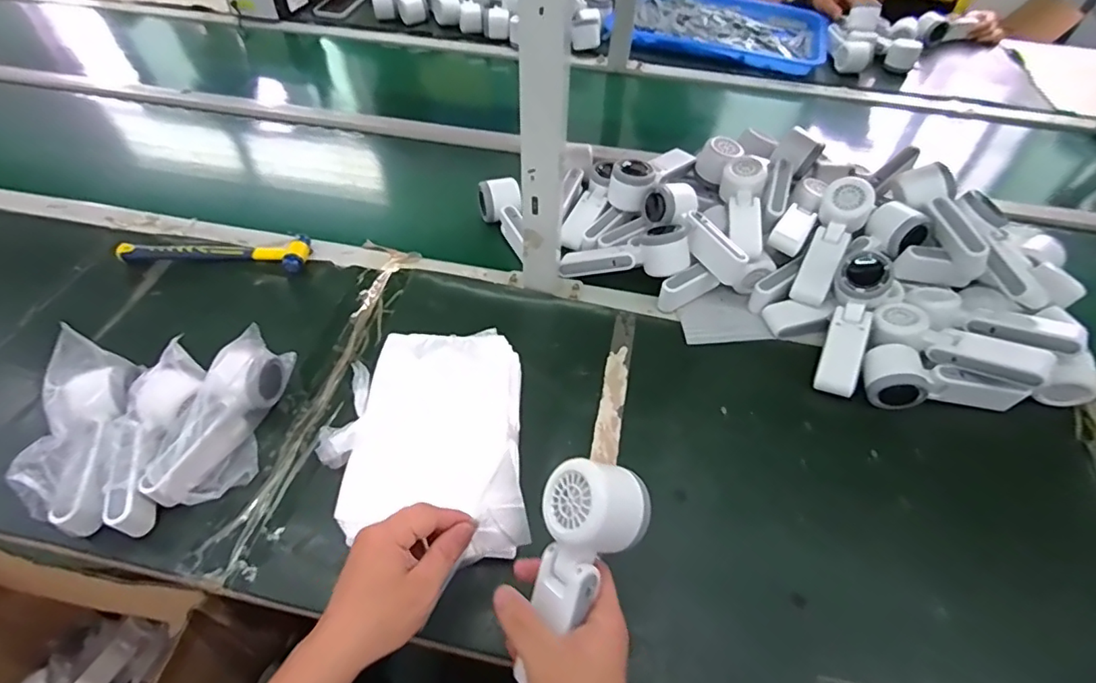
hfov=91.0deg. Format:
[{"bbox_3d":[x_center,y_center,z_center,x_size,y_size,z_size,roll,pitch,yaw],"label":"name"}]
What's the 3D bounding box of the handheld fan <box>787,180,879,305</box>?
[{"bbox_3d":[0.349,-0.122,0.666,0.056,0.040,0.169,24,86,16],"label":"handheld fan"}]

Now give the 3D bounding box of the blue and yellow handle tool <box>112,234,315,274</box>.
[{"bbox_3d":[-0.446,-0.113,0.712,0.246,0.022,0.060,-2,54,-2],"label":"blue and yellow handle tool"}]

